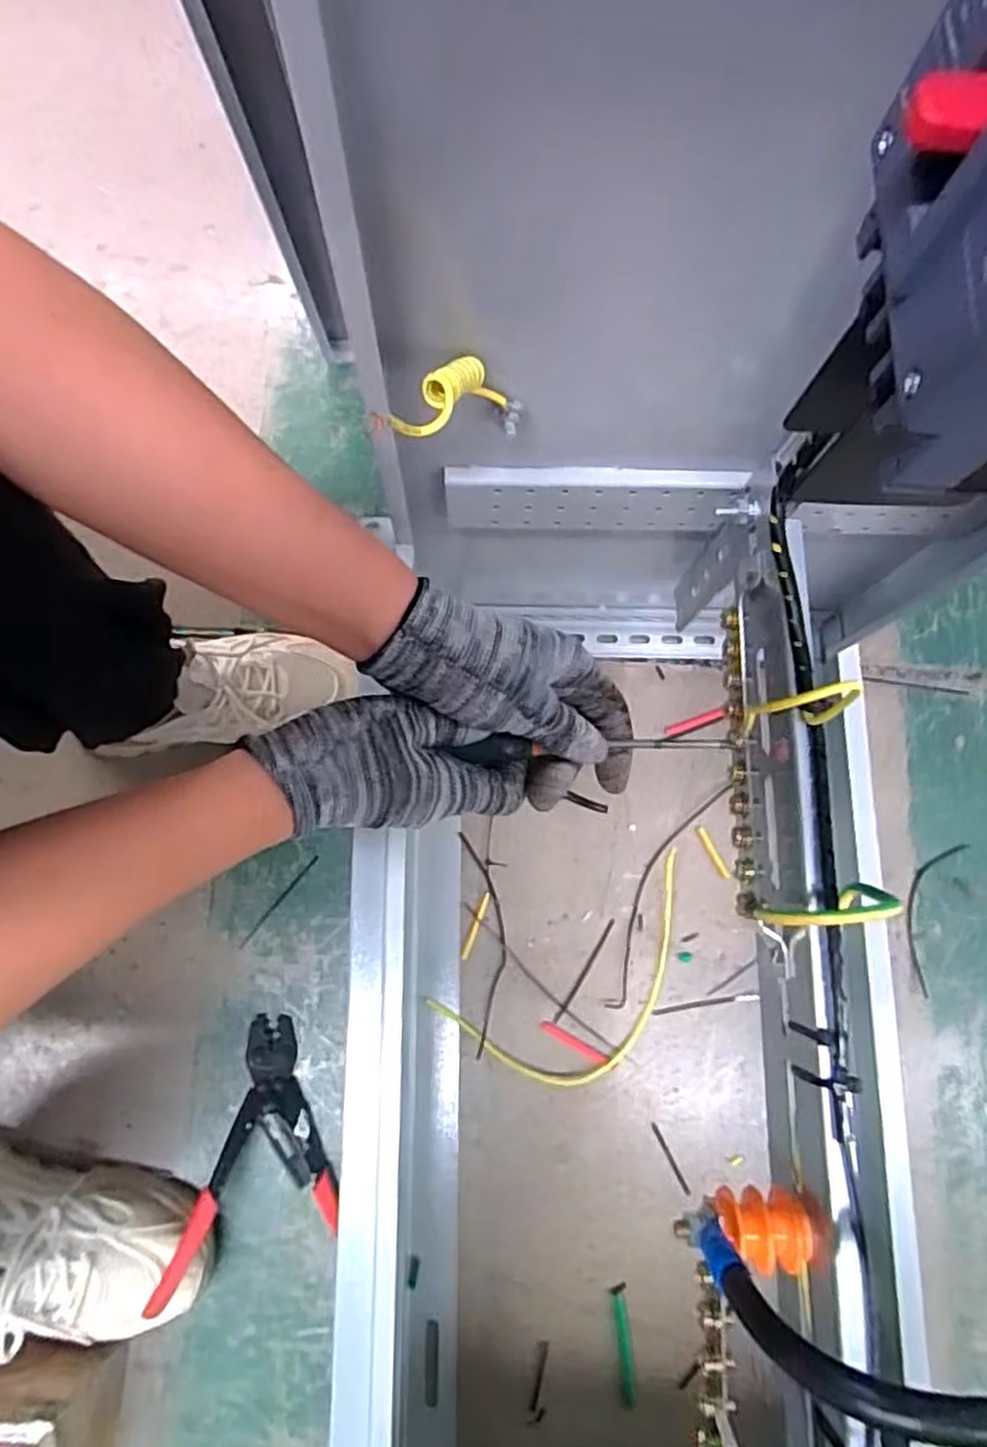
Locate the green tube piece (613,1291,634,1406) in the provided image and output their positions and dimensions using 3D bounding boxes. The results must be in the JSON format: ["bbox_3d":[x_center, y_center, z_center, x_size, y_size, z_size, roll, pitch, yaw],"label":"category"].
[{"bbox_3d":[0.102,0.485,0.572,0.011,0.007,0.079,-5,79,-2],"label":"green tube piece"}]

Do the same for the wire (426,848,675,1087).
[{"bbox_3d":[0.081,0.223,0.620,0.242,0.008,0.124,-29,81,-7],"label":"wire"}]

